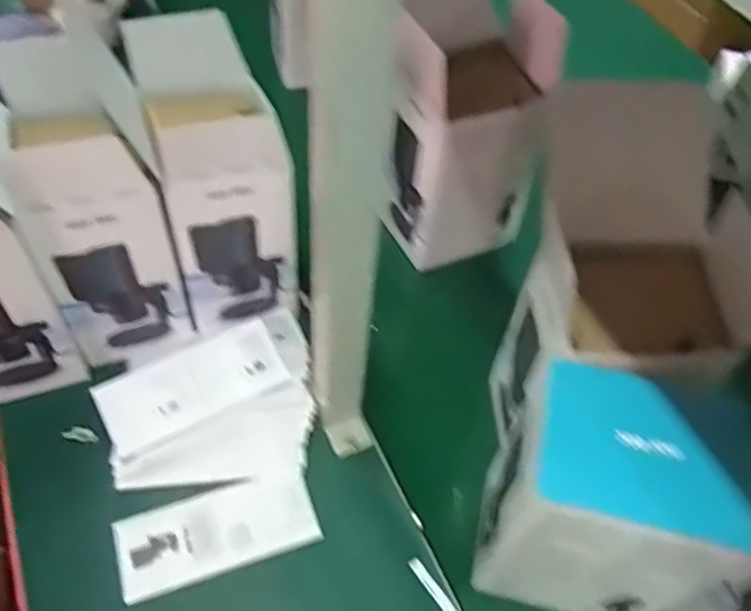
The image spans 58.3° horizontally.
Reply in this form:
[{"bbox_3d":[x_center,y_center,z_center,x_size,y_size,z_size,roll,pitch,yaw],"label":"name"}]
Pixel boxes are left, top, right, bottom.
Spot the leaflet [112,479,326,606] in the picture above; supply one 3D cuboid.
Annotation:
[{"bbox_3d":[-0.150,0.216,0.643,0.181,0.006,0.078,-14,60,-15],"label":"leaflet"}]

